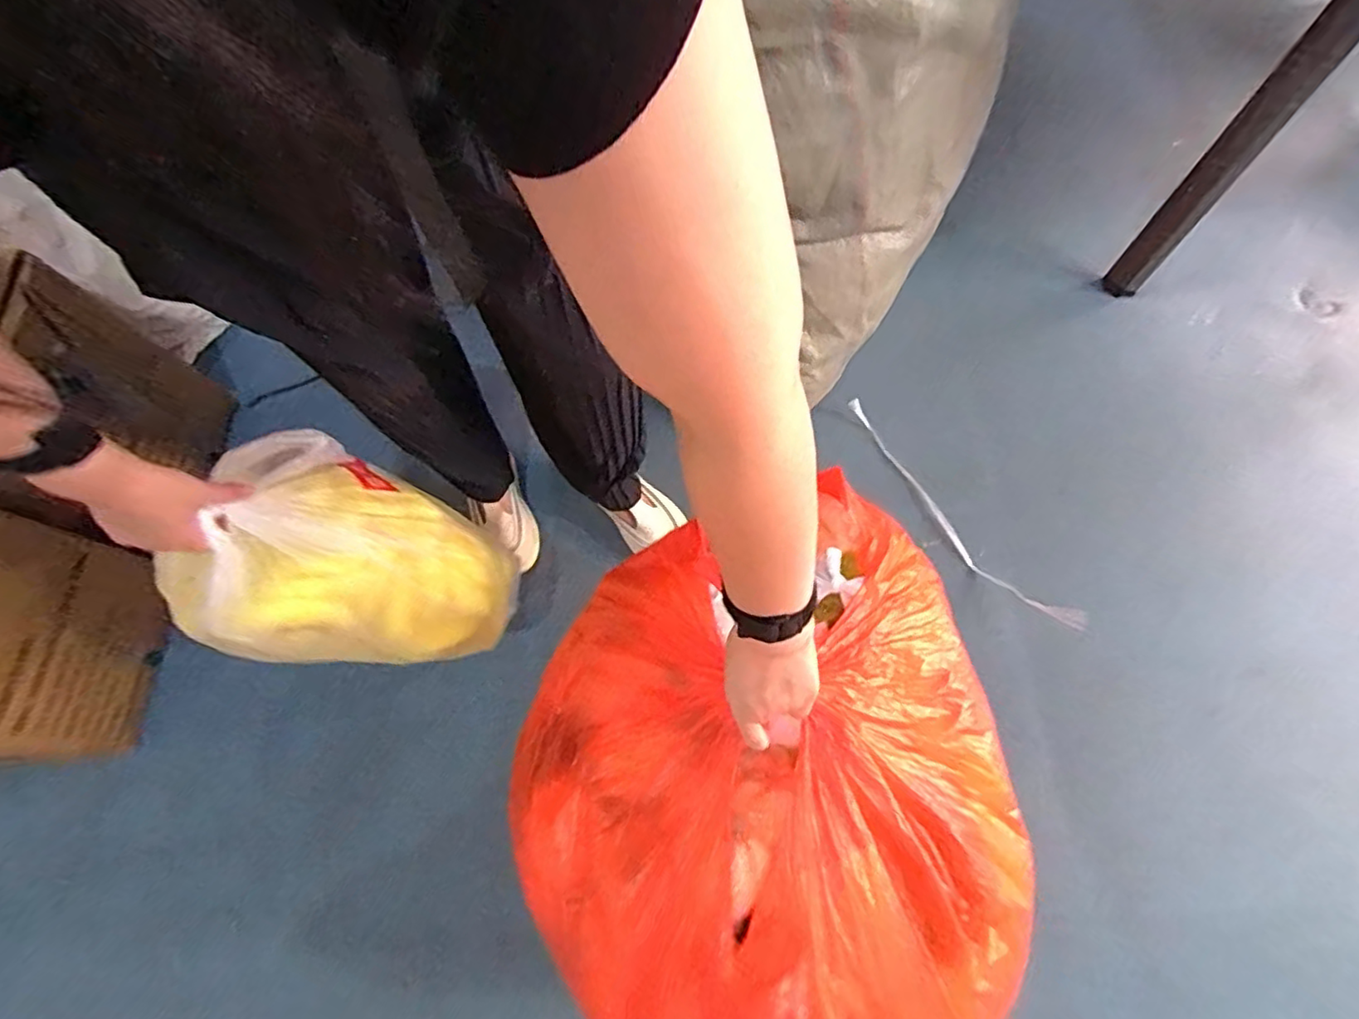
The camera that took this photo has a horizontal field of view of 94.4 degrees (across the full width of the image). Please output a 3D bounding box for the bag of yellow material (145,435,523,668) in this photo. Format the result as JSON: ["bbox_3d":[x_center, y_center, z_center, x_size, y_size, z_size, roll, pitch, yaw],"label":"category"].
[{"bbox_3d":[-0.369,0.073,0.720,0.243,0.245,0.246,26,72,12],"label":"bag of yellow material"}]

